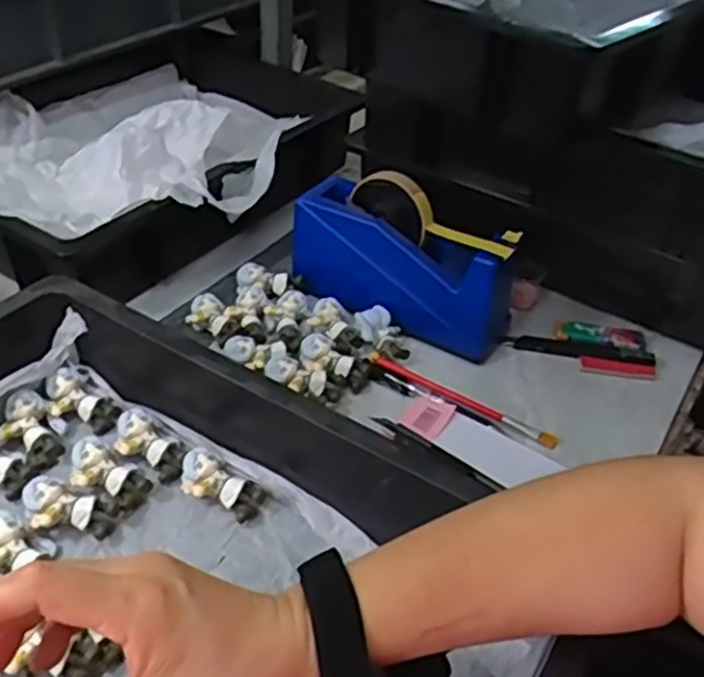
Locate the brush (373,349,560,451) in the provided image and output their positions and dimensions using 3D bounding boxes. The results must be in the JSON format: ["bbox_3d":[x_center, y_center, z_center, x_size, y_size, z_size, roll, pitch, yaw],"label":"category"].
[{"bbox_3d":[0.087,0.048,0.607,0.172,0.006,0.014,25,43,23],"label":"brush"}]

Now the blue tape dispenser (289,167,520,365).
[{"bbox_3d":[0.044,-0.075,0.658,0.206,0.111,0.058,23,42,21],"label":"blue tape dispenser"}]

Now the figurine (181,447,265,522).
[{"bbox_3d":[-0.090,0.100,0.506,0.062,0.018,0.033,29,43,9],"label":"figurine"}]

